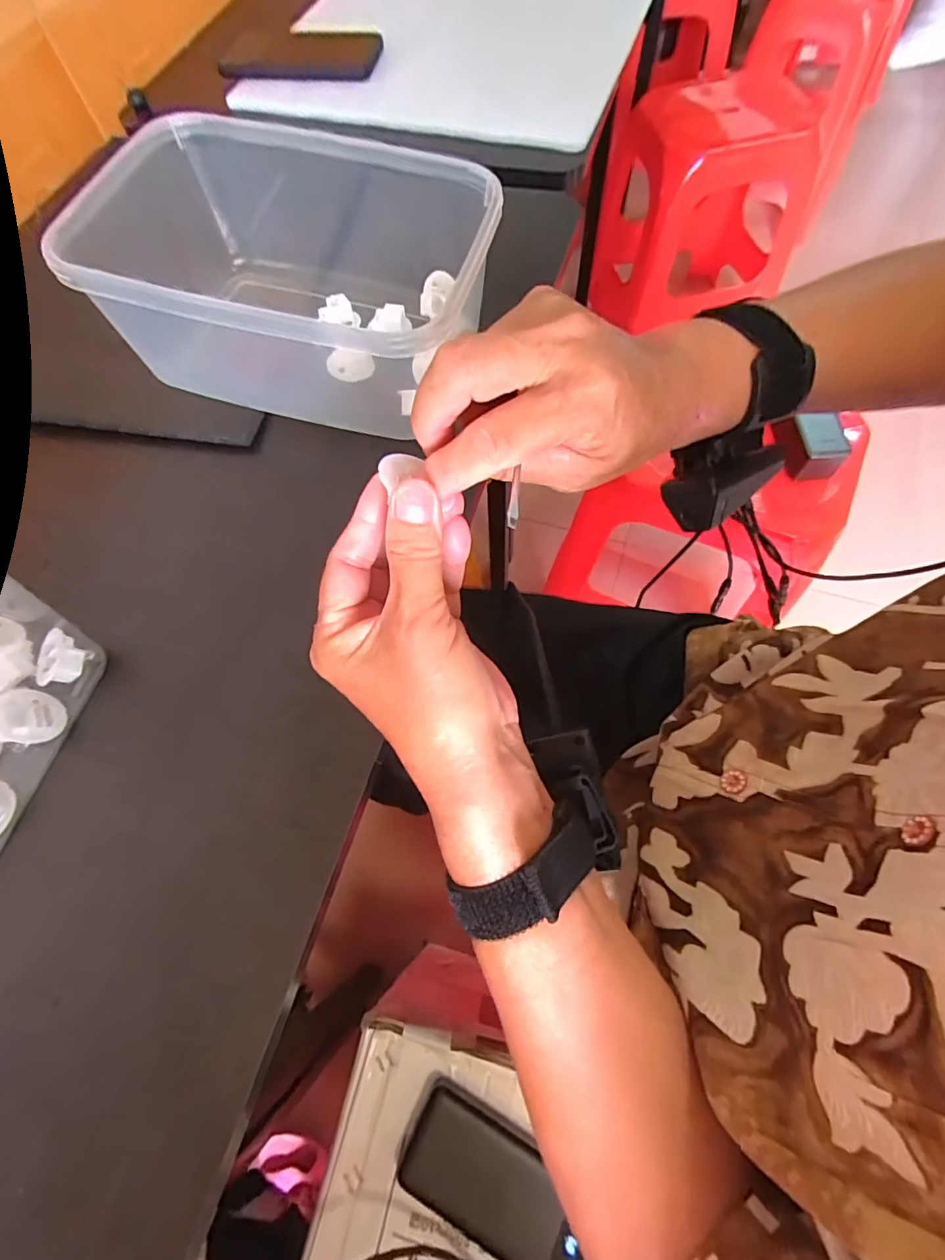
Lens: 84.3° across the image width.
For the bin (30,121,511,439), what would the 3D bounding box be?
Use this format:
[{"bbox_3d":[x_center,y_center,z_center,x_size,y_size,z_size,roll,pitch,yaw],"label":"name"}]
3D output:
[{"bbox_3d":[-0.115,-0.229,0.346,0.249,0.095,0.173,12,68,8],"label":"bin"}]

